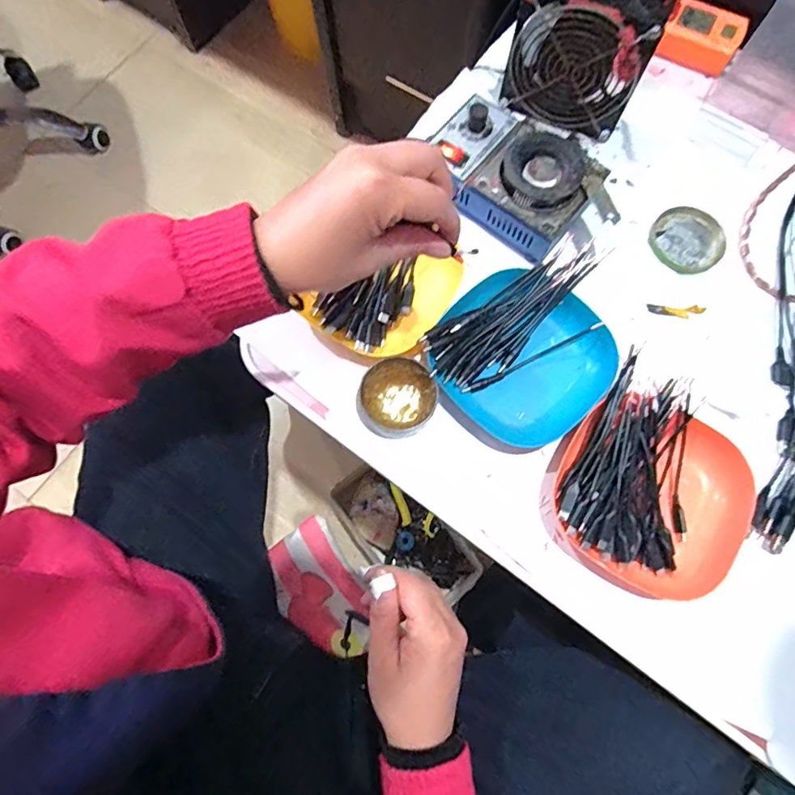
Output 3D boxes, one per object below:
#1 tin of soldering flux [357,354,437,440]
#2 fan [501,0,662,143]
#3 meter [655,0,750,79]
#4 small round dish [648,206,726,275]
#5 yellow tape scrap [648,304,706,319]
[{"bbox_3d":[0.001,0.000,0.417,0.062,0.023,0.062,0,75,2],"label":"tin of soldering flux"},{"bbox_3d":[0.162,-0.305,0.463,0.116,0.109,0.034,23,77,8],"label":"fan"},{"bbox_3d":[0.317,-0.374,0.521,0.075,0.033,0.049,24,77,8],"label":"meter"},{"bbox_3d":[0.274,-0.149,0.472,0.064,0.011,0.060,0,75,2],"label":"small round dish"},{"bbox_3d":[0.253,-0.078,0.452,0.050,0.004,0.011,2,75,2],"label":"yellow tape scrap"}]

